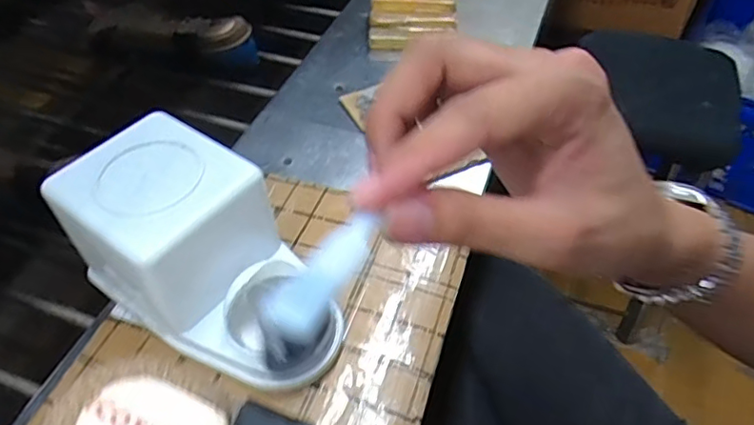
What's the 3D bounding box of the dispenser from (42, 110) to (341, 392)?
[{"bbox_3d":[-0.117,0.029,0.373,0.164,0.113,0.103,30,58,23],"label":"dispenser"}]

